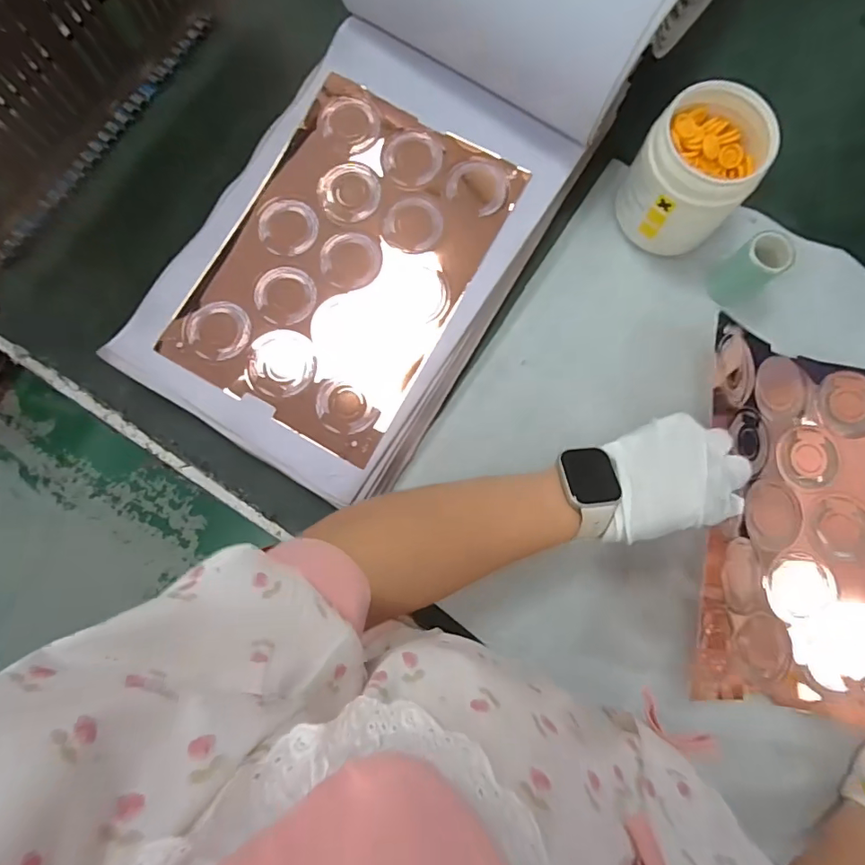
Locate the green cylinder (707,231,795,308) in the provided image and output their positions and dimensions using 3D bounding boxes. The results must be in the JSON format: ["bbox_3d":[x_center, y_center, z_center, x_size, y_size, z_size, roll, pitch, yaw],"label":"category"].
[{"bbox_3d":[0.279,-0.143,0.437,0.044,0.059,0.043,-34,82,-4],"label":"green cylinder"}]

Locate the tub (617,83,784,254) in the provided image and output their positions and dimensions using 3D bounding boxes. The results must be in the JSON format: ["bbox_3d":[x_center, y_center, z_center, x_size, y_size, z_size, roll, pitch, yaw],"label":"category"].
[{"bbox_3d":[0.222,-0.222,0.431,0.094,0.111,0.094,0,81,1],"label":"tub"}]

